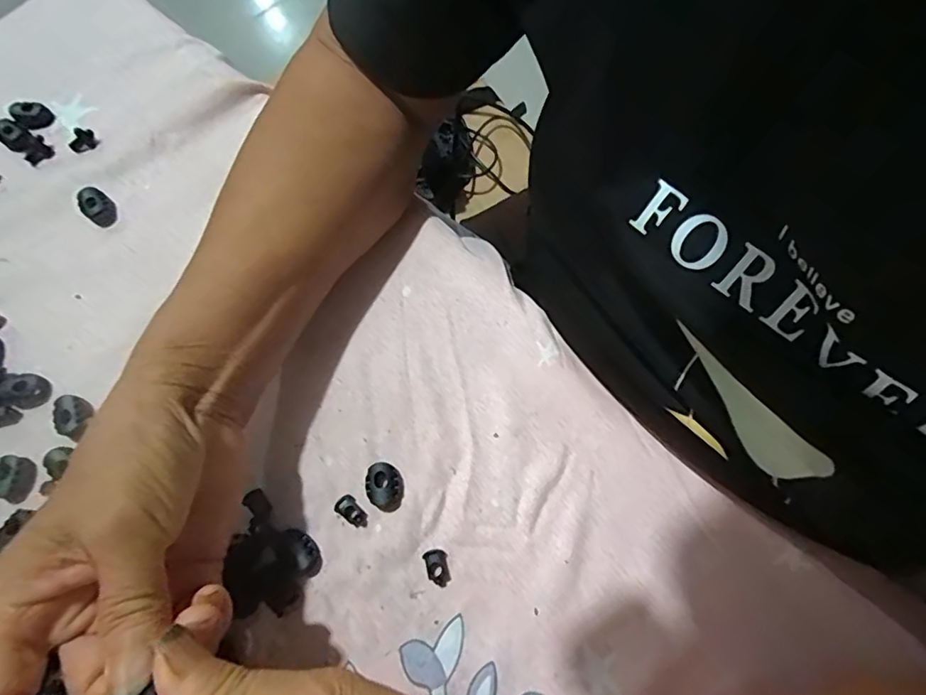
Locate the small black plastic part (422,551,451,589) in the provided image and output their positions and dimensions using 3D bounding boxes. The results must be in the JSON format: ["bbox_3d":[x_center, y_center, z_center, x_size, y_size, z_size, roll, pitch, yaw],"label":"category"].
[{"bbox_3d":[-0.012,0.109,0.268,0.011,0.007,0.018,-18,71,-5],"label":"small black plastic part"}]

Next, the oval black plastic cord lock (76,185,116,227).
[{"bbox_3d":[-0.231,-0.089,0.341,0.022,0.011,0.017,41,76,15],"label":"oval black plastic cord lock"}]

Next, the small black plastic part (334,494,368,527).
[{"bbox_3d":[-0.057,0.084,0.278,0.019,0.005,0.010,38,75,14],"label":"small black plastic part"}]

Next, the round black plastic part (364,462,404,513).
[{"bbox_3d":[-0.041,0.072,0.280,0.018,0.008,0.024,-19,71,-5],"label":"round black plastic part"}]

